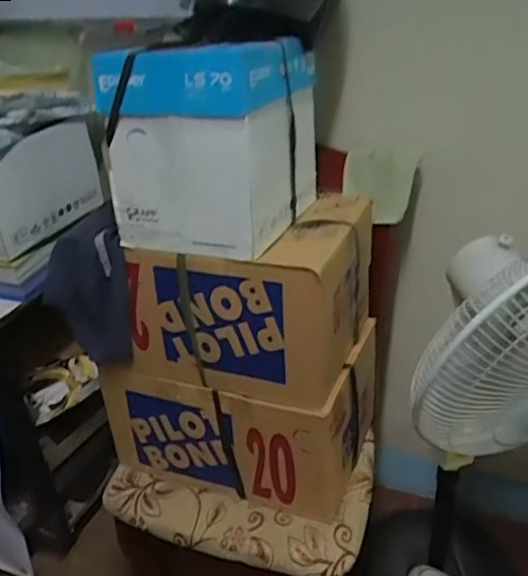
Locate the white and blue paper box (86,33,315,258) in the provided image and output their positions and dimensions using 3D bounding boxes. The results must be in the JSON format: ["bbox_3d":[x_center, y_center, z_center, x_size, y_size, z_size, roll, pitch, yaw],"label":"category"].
[{"bbox_3d":[-0.074,-0.234,0.932,0.232,0.278,0.268,8,33,20],"label":"white and blue paper box"}]

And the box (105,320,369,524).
[{"bbox_3d":[-0.037,0.203,1.172,0.439,0.236,0.294,8,33,20],"label":"box"}]

